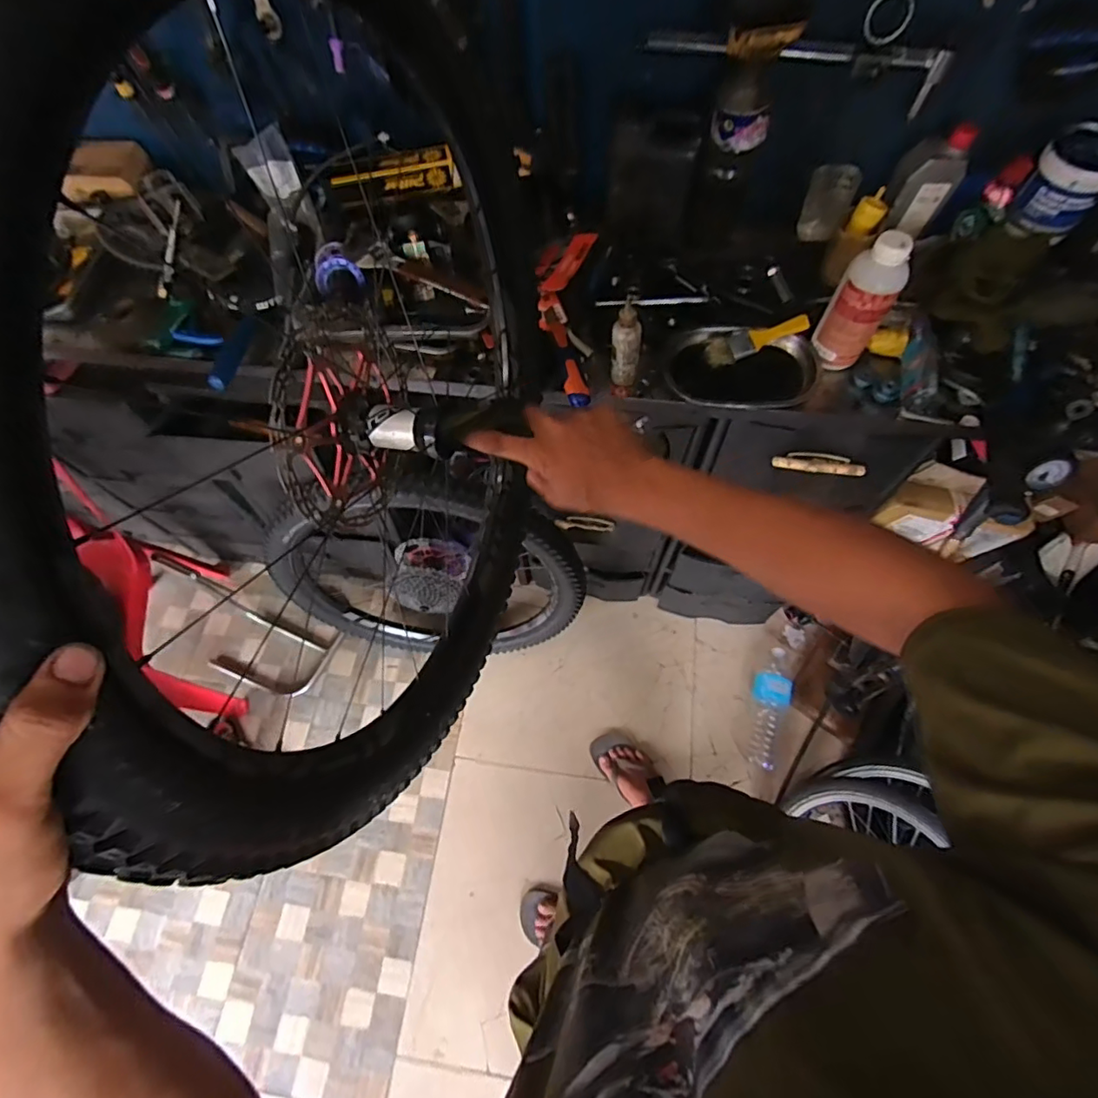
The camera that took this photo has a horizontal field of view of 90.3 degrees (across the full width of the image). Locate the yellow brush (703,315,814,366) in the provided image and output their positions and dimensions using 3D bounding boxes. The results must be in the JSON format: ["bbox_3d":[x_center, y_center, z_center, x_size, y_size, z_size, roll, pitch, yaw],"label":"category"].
[{"bbox_3d":[0.308,-0.313,0.814,0.149,0.019,0.048,-18,65,11],"label":"yellow brush"}]

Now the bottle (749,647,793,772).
[{"bbox_3d":[0.564,0.400,1.398,0.086,0.071,0.315,12,66,8],"label":"bottle"}]

